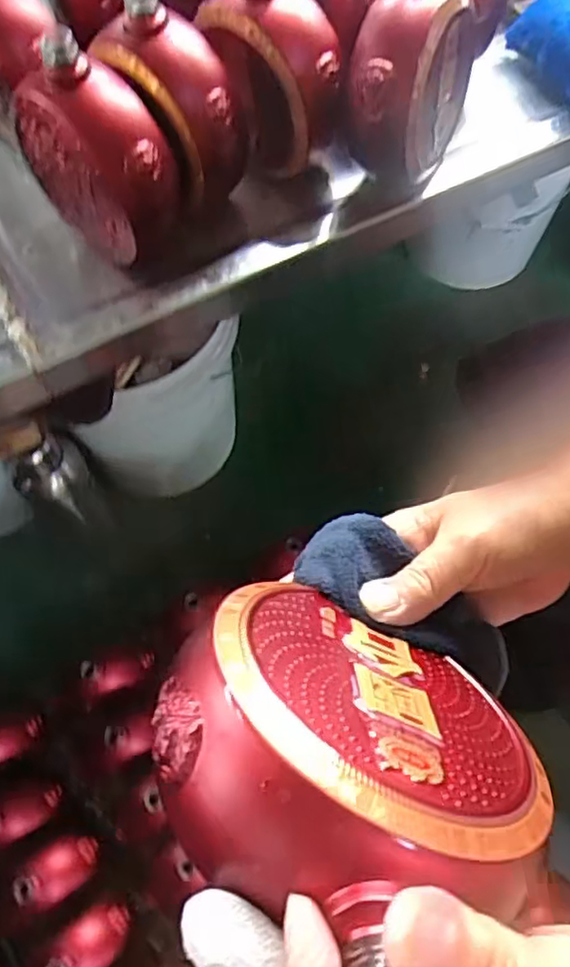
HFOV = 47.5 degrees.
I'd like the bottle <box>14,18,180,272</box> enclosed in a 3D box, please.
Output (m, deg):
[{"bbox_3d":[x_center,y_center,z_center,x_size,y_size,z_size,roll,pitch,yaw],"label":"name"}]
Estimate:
[{"bbox_3d":[-0.137,-0.243,0.474,0.136,0.129,0.066,41,72,16],"label":"bottle"}]

